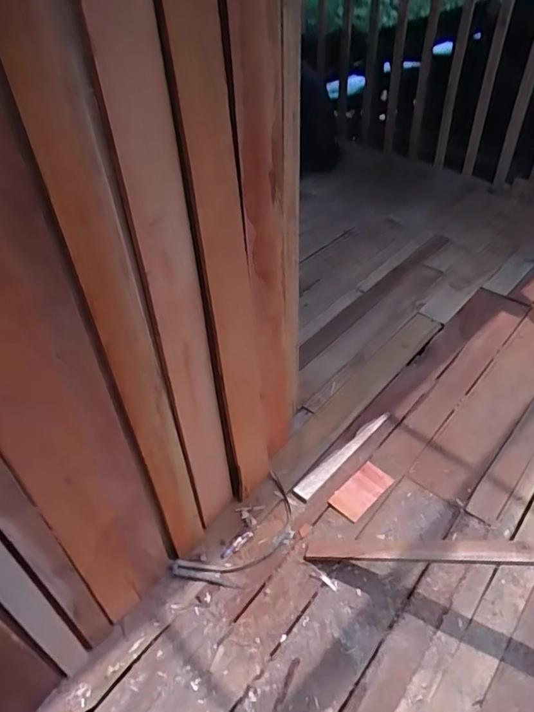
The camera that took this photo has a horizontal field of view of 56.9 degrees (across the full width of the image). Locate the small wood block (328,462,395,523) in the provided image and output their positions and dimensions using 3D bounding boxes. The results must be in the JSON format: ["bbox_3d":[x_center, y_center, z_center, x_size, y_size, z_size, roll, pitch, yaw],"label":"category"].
[{"bbox_3d":[0.303,0.430,1.571,0.205,0.020,0.107,-35,51,-26],"label":"small wood block"}]

